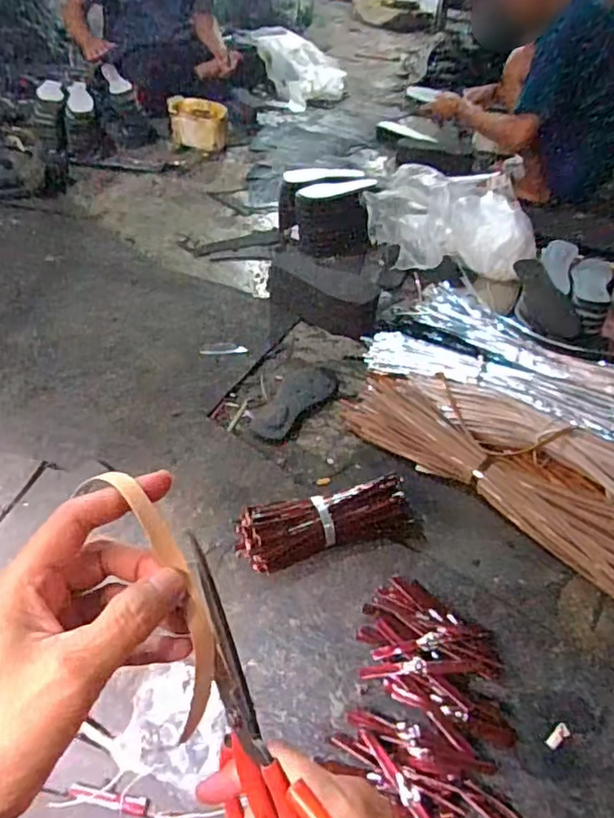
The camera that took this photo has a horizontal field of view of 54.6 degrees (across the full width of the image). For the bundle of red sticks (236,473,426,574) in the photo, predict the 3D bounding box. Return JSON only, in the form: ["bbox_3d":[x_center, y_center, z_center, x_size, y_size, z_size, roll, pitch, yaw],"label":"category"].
[{"bbox_3d":[0.031,0.174,0.876,0.259,0.060,0.080,-9,43,-11],"label":"bundle of red sticks"}]

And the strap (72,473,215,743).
[{"bbox_3d":[-0.069,0.088,0.283,0.032,0.010,0.127,-21,85,-19],"label":"strap"}]

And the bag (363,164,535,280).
[{"bbox_3d":[0.343,-0.470,1.473,0.366,0.173,0.304,-4,44,-2],"label":"bag"}]

